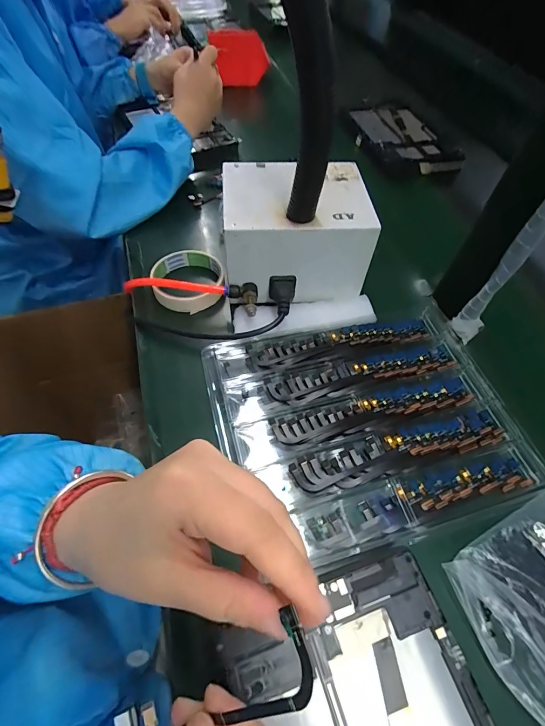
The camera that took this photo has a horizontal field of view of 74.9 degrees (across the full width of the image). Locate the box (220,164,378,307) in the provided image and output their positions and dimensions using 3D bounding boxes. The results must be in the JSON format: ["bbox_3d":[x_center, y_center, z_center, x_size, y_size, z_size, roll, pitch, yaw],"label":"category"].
[{"bbox_3d":[0.022,-0.151,0.406,0.154,0.105,0.124,-2,59,-4],"label":"box"}]

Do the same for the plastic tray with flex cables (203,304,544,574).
[{"bbox_3d":[0.089,0.049,0.331,0.268,0.013,0.209,-11,59,-12],"label":"plastic tray with flex cables"}]

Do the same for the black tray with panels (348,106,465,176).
[{"bbox_3d":[0.220,-0.387,0.615,0.132,0.038,0.191,-13,59,-13],"label":"black tray with panels"}]

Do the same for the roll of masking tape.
[{"bbox_3d":[-0.099,-0.097,0.424,0.082,0.026,0.082,2,57,-4],"label":"roll of masking tape"}]

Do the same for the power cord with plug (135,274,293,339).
[{"bbox_3d":[-0.059,-0.051,0.380,0.179,0.040,0.062,-8,60,-7],"label":"power cord with plug"}]

